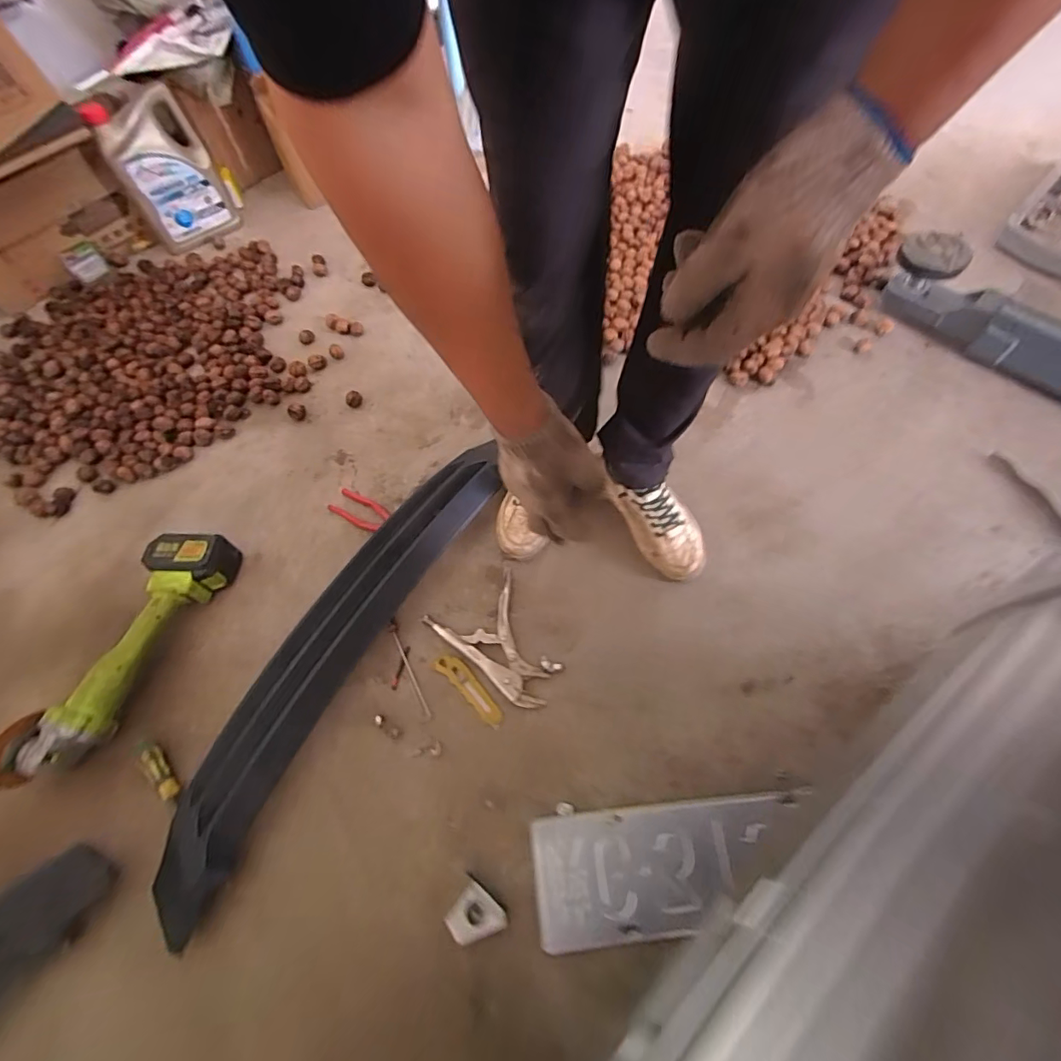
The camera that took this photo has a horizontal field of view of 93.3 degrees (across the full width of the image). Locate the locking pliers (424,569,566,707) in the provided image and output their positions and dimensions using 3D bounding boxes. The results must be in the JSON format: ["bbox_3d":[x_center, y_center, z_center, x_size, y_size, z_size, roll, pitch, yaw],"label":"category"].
[{"bbox_3d":[-0.034,0.162,0.768,0.207,0.017,0.145,40,72,21],"label":"locking pliers"}]

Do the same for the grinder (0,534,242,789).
[{"bbox_3d":[-0.610,0.177,0.754,0.116,0.091,0.405,20,66,13],"label":"grinder"}]

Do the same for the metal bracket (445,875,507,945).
[{"bbox_3d":[-0.067,0.468,0.606,0.063,0.019,0.054,33,70,18],"label":"metal bracket"}]

